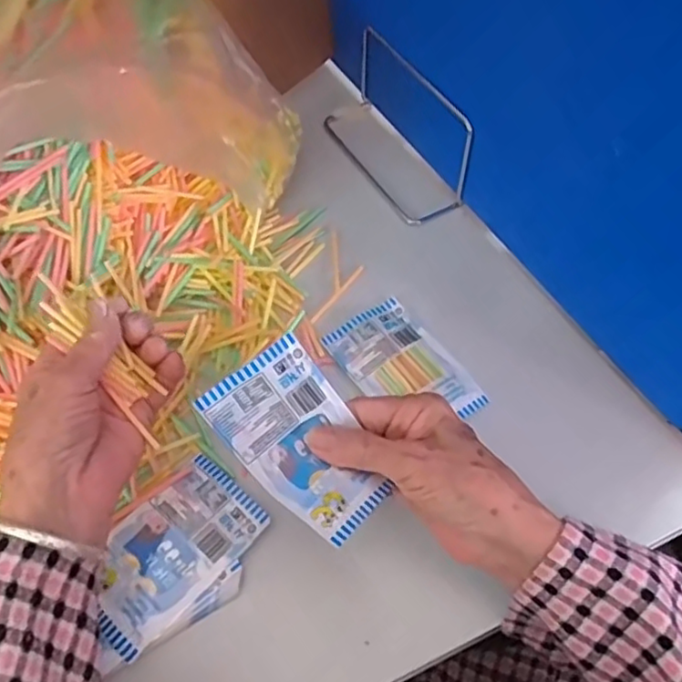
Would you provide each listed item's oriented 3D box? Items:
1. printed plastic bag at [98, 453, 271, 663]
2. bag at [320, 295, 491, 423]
[{"bbox_3d":[-0.100,0.122,0.375,0.065,0.010,0.103,38,69,24],"label":"printed plastic bag"},{"bbox_3d":[0.042,0.017,0.431,0.065,0.004,0.104,-32,62,-14],"label":"bag"}]

